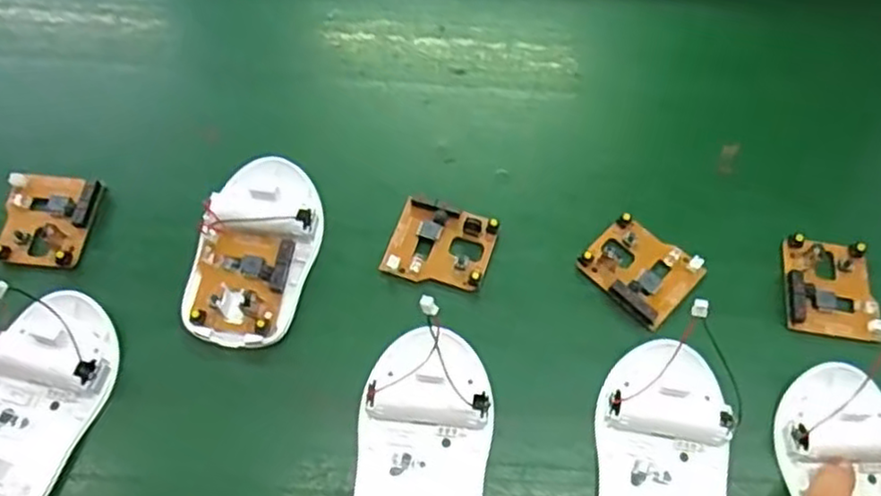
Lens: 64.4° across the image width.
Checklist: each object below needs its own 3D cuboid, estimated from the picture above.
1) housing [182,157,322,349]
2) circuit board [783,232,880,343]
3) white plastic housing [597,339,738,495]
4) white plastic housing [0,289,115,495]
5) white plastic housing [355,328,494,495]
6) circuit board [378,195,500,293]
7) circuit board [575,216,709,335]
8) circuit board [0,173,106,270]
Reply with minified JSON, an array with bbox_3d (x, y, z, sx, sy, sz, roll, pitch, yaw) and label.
[{"bbox_3d":[-0.090,-0.002,0.342,0.053,0.017,0.098,8,64,3],"label":"housing"},{"bbox_3d":[0.194,0.019,0.346,0.046,0.008,0.050,9,64,3],"label":"circuit board"},{"bbox_3d":[0.099,0.089,0.305,0.055,0.015,0.094,5,64,1],"label":"white plastic housing"},{"bbox_3d":[-0.181,0.066,0.307,0.055,0.019,0.096,13,64,5],"label":"white plastic housing"},{"bbox_3d":[-0.007,0.084,0.304,0.056,0.020,0.094,9,64,3],"label":"white plastic housing"},{"bbox_3d":[0.000,-0.002,0.349,0.050,0.012,0.042,16,65,6],"label":"circuit board"},{"bbox_3d":[0.100,0.010,0.349,0.049,0.007,0.045,42,70,17],"label":"circuit board"},{"bbox_3d":[-0.197,-0.014,0.350,0.042,0.014,0.046,5,64,1],"label":"circuit board"}]

